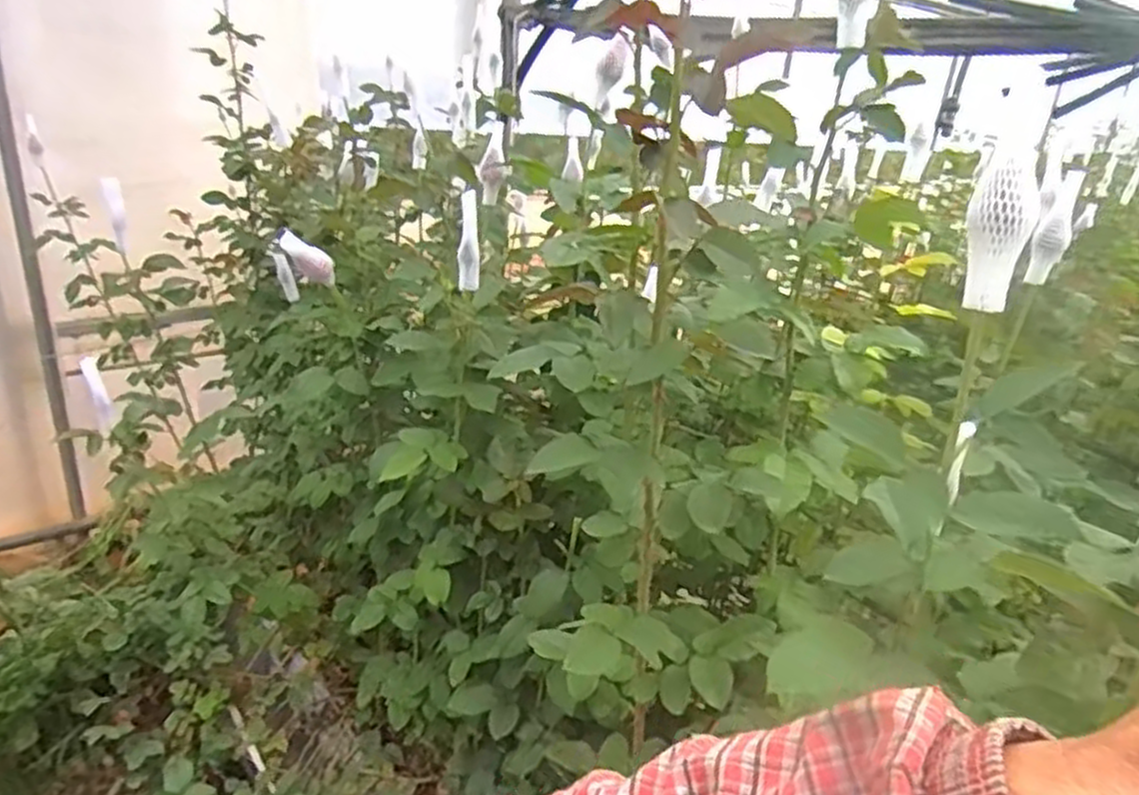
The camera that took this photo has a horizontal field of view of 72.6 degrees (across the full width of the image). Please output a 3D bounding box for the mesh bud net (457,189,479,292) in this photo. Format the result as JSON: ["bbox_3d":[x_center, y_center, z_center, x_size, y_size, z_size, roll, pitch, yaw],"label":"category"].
[{"bbox_3d":[-0.094,-0.145,0.726,0.019,0.094,0.018,2,23,-7],"label":"mesh bud net"}]

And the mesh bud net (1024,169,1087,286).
[{"bbox_3d":[0.424,-0.147,0.675,0.027,0.097,0.018,19,27,32],"label":"mesh bud net"}]

